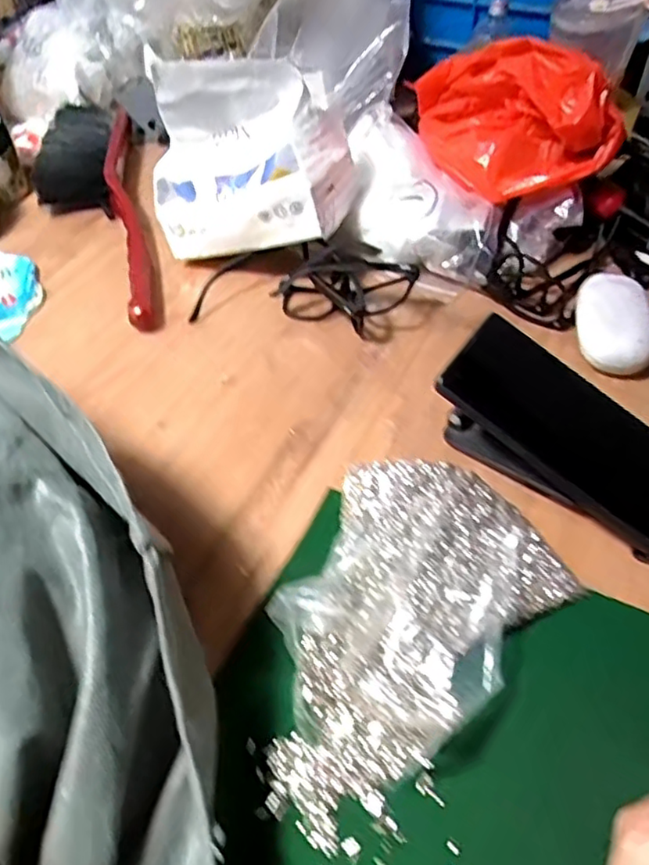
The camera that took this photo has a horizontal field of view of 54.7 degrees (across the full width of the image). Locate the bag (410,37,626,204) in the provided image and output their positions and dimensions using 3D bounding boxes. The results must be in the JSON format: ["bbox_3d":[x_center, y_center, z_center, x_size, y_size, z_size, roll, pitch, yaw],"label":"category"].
[{"bbox_3d":[0.152,-0.267,0.526,0.059,0.105,0.176,-38,59,-25],"label":"bag"}]

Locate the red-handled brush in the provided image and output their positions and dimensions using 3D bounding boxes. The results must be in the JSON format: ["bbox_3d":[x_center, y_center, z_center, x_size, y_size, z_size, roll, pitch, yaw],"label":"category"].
[{"bbox_3d":[-0.237,-0.234,0.630,0.103,0.041,0.394,-12,50,-9],"label":"red-handled brush"}]

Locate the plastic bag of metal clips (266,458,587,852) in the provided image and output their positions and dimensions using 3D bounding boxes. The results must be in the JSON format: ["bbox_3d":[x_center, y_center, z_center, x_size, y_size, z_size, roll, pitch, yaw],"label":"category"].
[{"bbox_3d":[0.034,0.098,0.346,0.195,0.040,0.129,-38,58,-27],"label":"plastic bag of metal clips"}]

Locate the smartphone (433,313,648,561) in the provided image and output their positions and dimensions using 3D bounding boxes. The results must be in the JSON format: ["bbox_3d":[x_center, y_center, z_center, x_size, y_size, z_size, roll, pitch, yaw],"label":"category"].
[{"bbox_3d":[0.147,0.010,0.407,0.167,0.071,0.080,36,57,7],"label":"smartphone"}]

